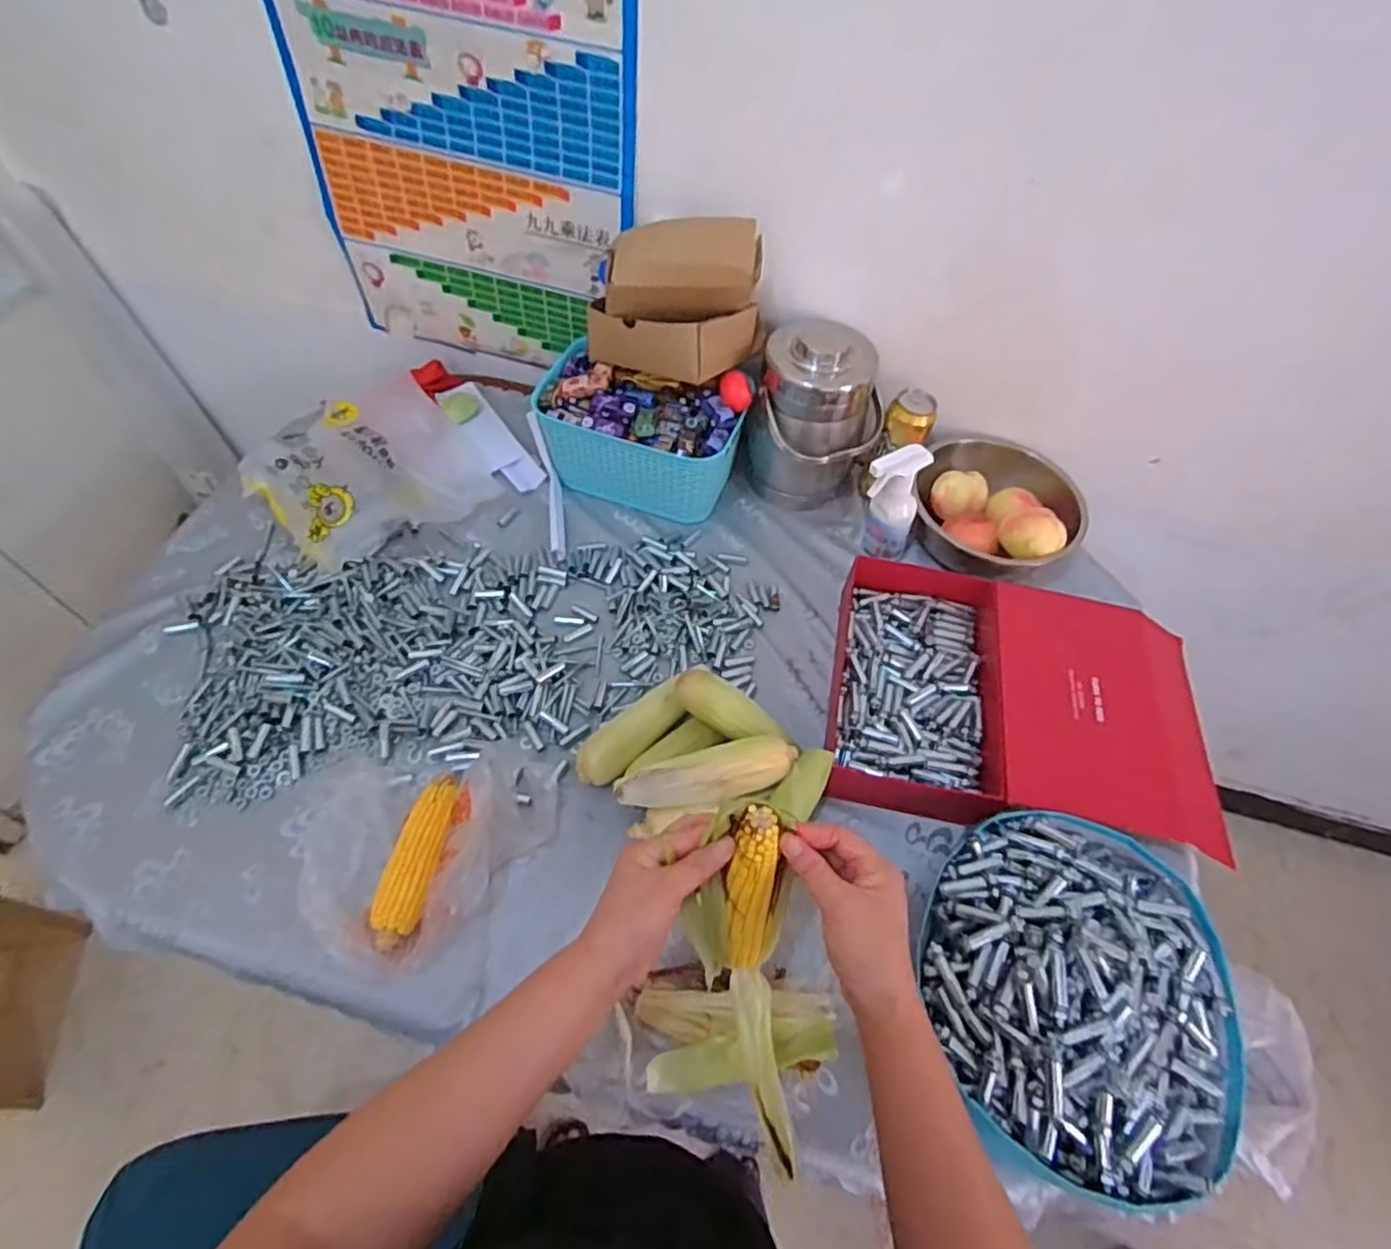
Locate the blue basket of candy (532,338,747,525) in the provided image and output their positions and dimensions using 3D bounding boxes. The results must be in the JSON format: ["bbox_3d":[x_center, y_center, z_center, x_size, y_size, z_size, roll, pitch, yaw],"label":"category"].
[{"bbox_3d":[-0.078,-0.277,0.978,0.276,0.157,0.157,15,55,6],"label":"blue basket of candy"}]

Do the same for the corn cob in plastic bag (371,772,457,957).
[{"bbox_3d":[-0.278,0.236,0.684,0.045,0.038,0.164,7,55,0],"label":"corn cob in plastic bag"}]

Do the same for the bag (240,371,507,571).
[{"bbox_3d":[-0.458,-0.236,0.956,0.280,0.105,0.283,37,60,20],"label":"bag"}]

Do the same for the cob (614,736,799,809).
[{"bbox_3d":[0.014,0.159,0.707,0.186,0.051,0.052,-11,57,-12],"label":"cob"}]

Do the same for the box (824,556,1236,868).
[{"bbox_3d":[0.378,0.094,0.809,0.416,0.082,0.323,12,55,4],"label":"box"}]

